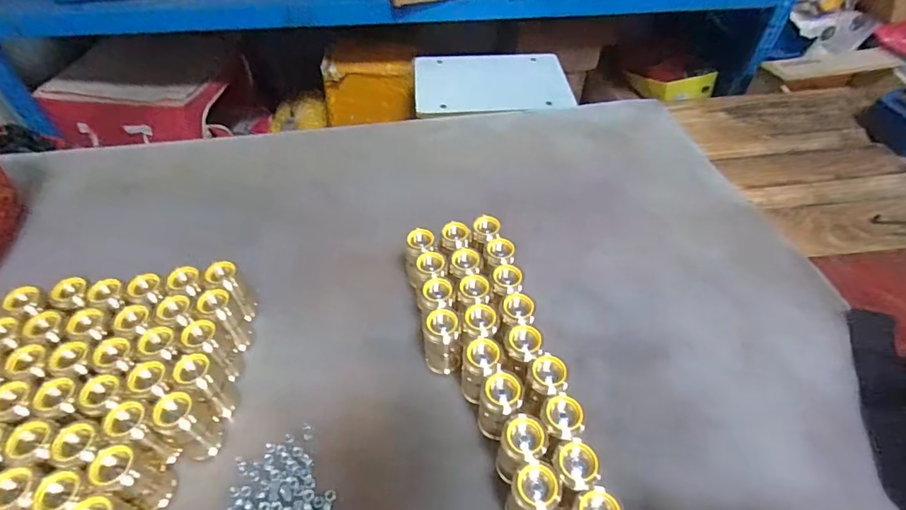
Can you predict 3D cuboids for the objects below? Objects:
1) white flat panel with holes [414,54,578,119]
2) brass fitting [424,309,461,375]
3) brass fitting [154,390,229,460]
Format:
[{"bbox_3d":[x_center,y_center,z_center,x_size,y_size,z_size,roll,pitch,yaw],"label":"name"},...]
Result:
[{"bbox_3d":[0.083,-0.384,1.046,0.330,0.010,0.229,-4,52,0],"label":"white flat panel with holes"},{"bbox_3d":[-0.009,0.077,0.411,0.029,0.066,0.023,-3,47,-4],"label":"brass fitting"},{"bbox_3d":[-0.200,0.131,0.366,0.028,0.062,0.034,32,54,26],"label":"brass fitting"}]

